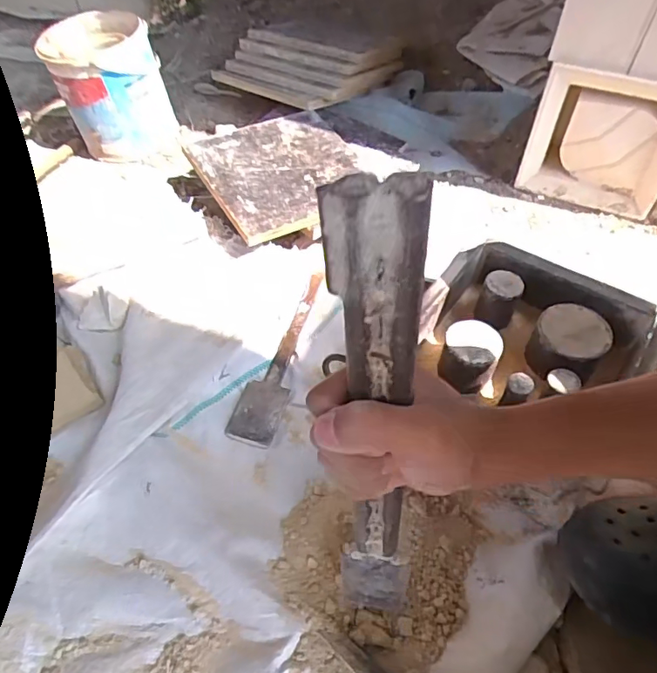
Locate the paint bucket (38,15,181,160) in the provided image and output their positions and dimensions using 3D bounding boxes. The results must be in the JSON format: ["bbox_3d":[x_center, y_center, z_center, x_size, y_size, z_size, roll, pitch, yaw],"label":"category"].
[{"bbox_3d":[-0.369,-0.427,0.883,0.160,0.185,0.160,0,54,0],"label":"paint bucket"}]

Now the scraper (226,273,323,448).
[{"bbox_3d":[-0.057,0.019,0.668,0.057,0.023,0.263,15,56,11],"label":"scraper"}]

